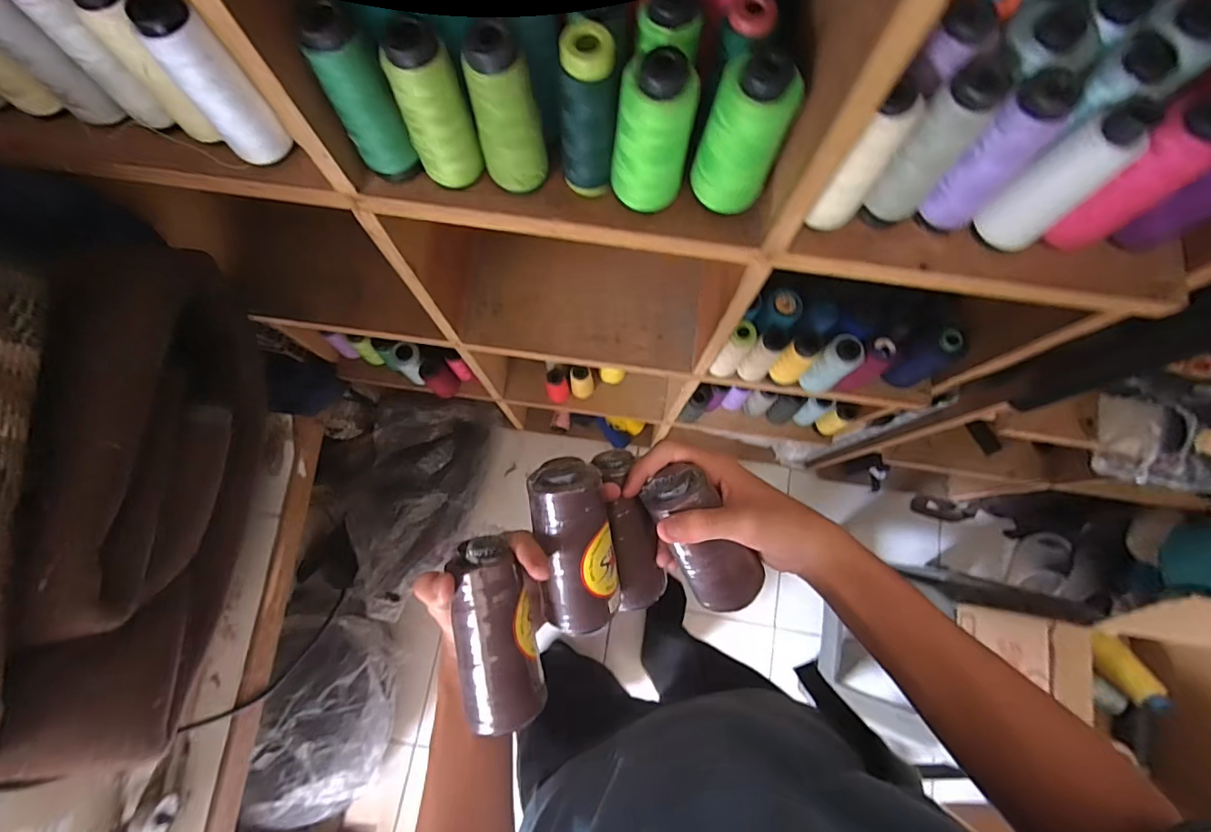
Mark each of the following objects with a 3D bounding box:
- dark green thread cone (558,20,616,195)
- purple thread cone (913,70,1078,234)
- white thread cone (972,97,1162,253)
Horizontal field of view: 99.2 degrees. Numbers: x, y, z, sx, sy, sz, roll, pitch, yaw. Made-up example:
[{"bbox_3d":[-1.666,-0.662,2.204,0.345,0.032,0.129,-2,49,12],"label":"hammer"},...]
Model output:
[{"bbox_3d":[-0.013,-0.205,0.359,0.034,0.116,0.029,-6,77,-3],"label":"dark green thread cone"},{"bbox_3d":[0.268,-0.177,0.358,0.042,0.111,0.045,-41,81,-10],"label":"purple thread cone"},{"bbox_3d":[0.311,-0.157,0.354,0.035,0.106,0.040,-29,79,-8],"label":"white thread cone"}]

